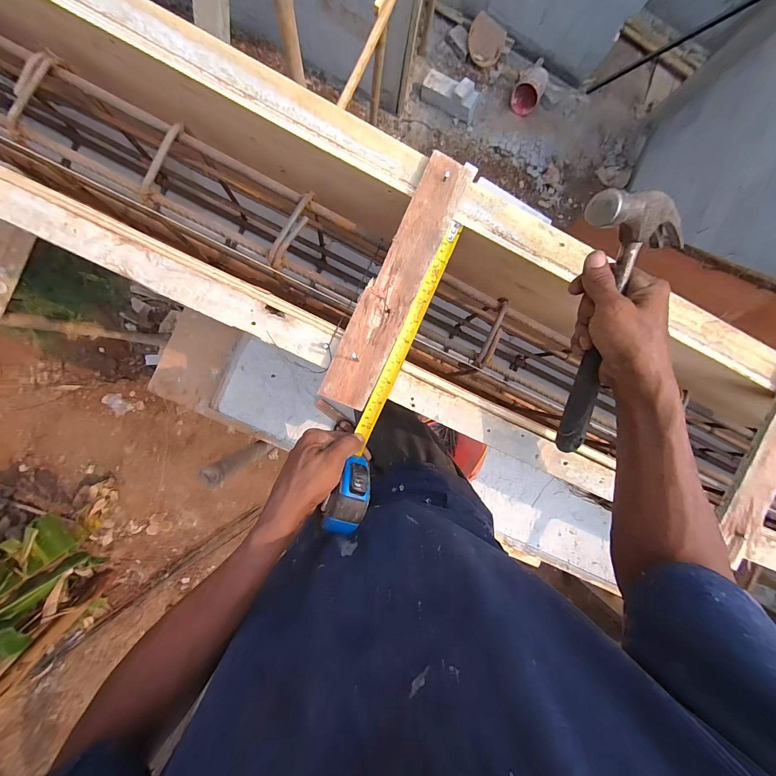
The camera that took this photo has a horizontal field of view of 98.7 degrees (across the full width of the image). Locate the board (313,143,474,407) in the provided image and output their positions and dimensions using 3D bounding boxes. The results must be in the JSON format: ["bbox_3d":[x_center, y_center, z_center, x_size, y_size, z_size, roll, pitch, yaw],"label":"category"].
[{"bbox_3d":[0.011,-0.116,0.370,0.056,0.018,0.287,25,89,-6],"label":"board"}]

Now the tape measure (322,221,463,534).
[{"bbox_3d":[0.011,-0.020,0.374,0.035,0.049,0.351,22,79,-7],"label":"tape measure"}]

